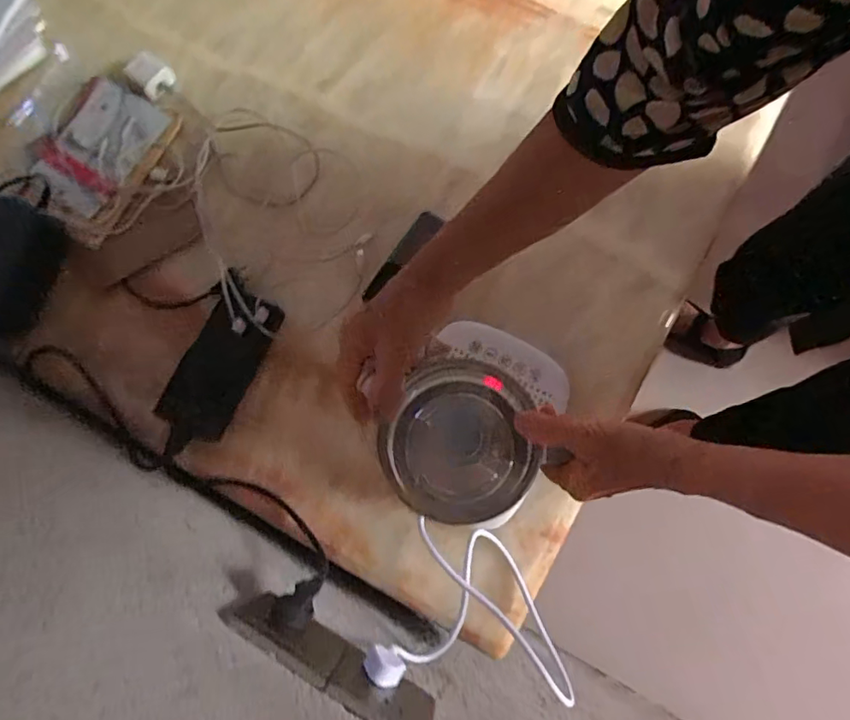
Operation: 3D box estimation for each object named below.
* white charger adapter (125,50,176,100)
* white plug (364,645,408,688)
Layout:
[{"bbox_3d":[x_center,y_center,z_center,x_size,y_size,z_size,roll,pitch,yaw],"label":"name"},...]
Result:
[{"bbox_3d":[-0.358,-0.375,0.701,0.044,0.026,0.046,44,82,9],"label":"white charger adapter"},{"bbox_3d":[-0.032,0.246,0.437,0.031,0.029,0.022,29,81,10],"label":"white plug"}]

